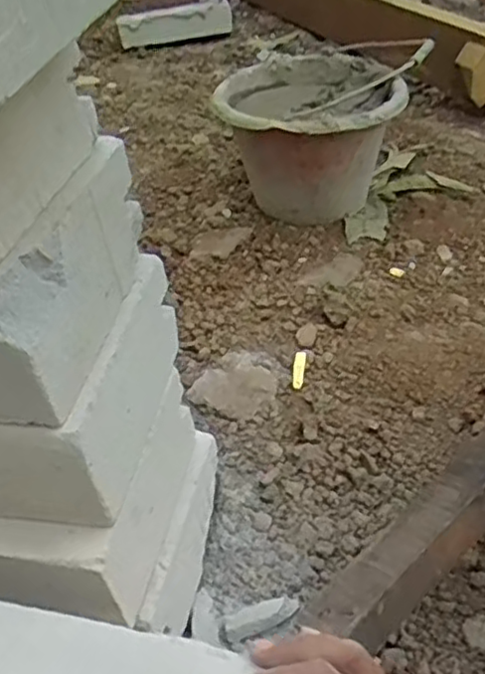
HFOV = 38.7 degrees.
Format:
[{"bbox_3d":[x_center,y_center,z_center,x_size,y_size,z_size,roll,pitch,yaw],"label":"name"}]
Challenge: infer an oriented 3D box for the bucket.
[{"bbox_3d":[0.122,-0.330,1.149,0.294,0.206,0.303,-3,42,2],"label":"bucket"}]

